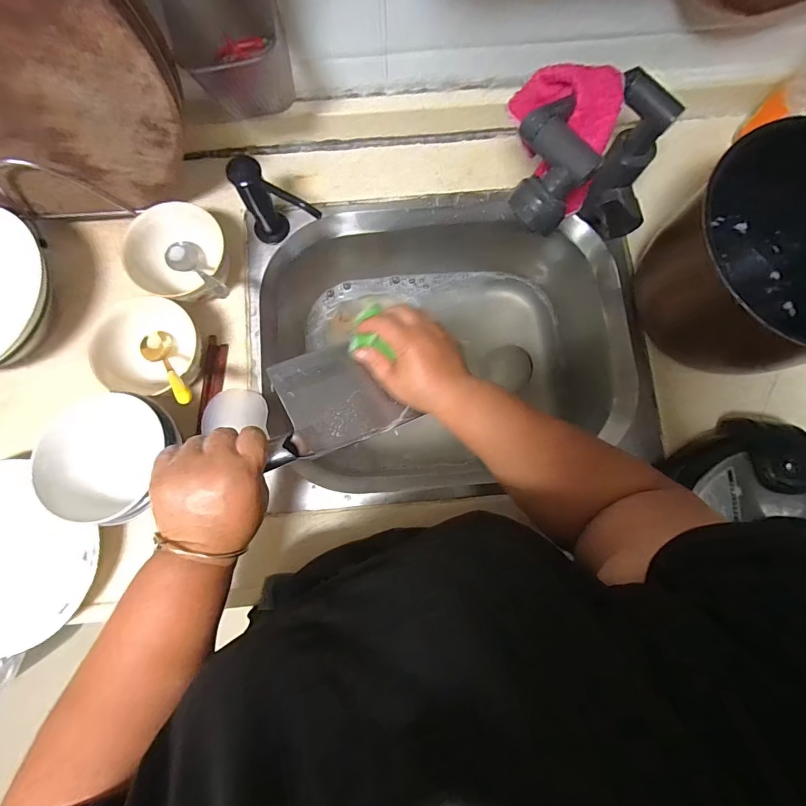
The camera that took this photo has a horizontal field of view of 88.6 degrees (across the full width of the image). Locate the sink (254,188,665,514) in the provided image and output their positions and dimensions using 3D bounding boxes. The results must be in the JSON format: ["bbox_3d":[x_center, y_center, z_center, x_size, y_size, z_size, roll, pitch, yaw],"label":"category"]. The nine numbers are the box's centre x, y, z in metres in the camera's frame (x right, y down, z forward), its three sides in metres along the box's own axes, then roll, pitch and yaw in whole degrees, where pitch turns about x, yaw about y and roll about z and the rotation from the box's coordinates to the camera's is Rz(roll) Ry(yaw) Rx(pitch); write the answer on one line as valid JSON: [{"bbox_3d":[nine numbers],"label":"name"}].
[{"bbox_3d":[0.058,-0.074,0.605,0.478,0.171,0.380,-7,80,-2],"label":"sink"}]

